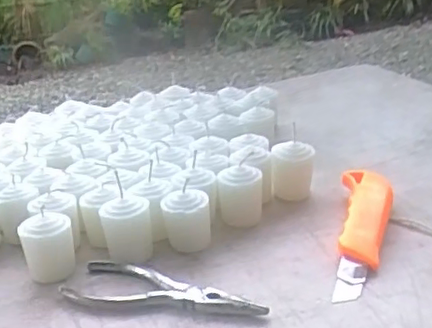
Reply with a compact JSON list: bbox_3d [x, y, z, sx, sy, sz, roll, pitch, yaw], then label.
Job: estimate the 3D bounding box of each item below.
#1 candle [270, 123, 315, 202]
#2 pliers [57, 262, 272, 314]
[{"bbox_3d":[0.071,0.006,0.555,0.037,0.049,0.033,0,23,10],"label":"candle"},{"bbox_3d":[-0.039,0.092,0.417,0.146,0.011,0.047,8,26,28],"label":"pliers"}]

